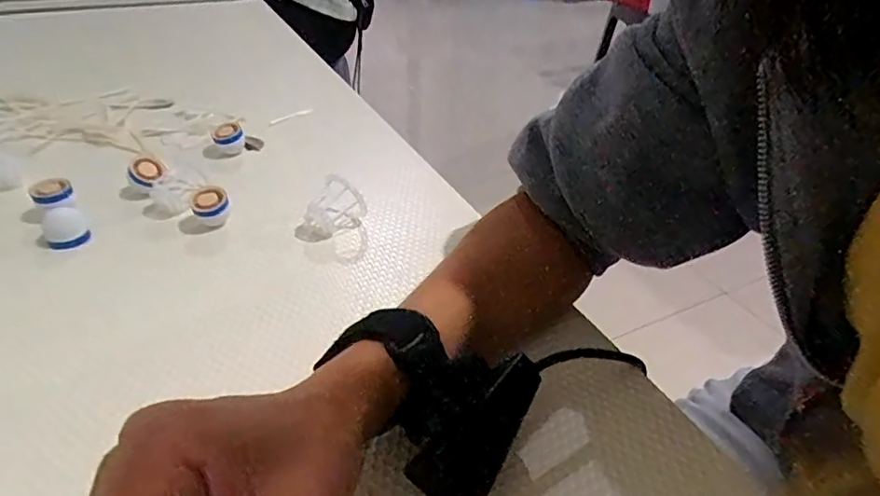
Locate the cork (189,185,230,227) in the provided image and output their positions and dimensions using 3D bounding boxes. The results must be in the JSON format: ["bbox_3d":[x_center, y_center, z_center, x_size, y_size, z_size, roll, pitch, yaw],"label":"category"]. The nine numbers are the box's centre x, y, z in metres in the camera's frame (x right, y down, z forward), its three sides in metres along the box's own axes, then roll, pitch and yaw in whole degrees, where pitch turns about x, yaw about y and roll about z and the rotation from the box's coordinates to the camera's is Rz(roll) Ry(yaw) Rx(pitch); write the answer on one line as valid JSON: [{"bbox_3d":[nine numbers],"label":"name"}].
[{"bbox_3d":[-0.169,-0.028,0.401,0.024,0.028,0.021,-21,44,-28],"label":"cork"}]

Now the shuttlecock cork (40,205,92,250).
[{"bbox_3d":[-0.265,-0.015,0.384,0.026,0.021,0.023,-29,48,-35],"label":"shuttlecock cork"}]

